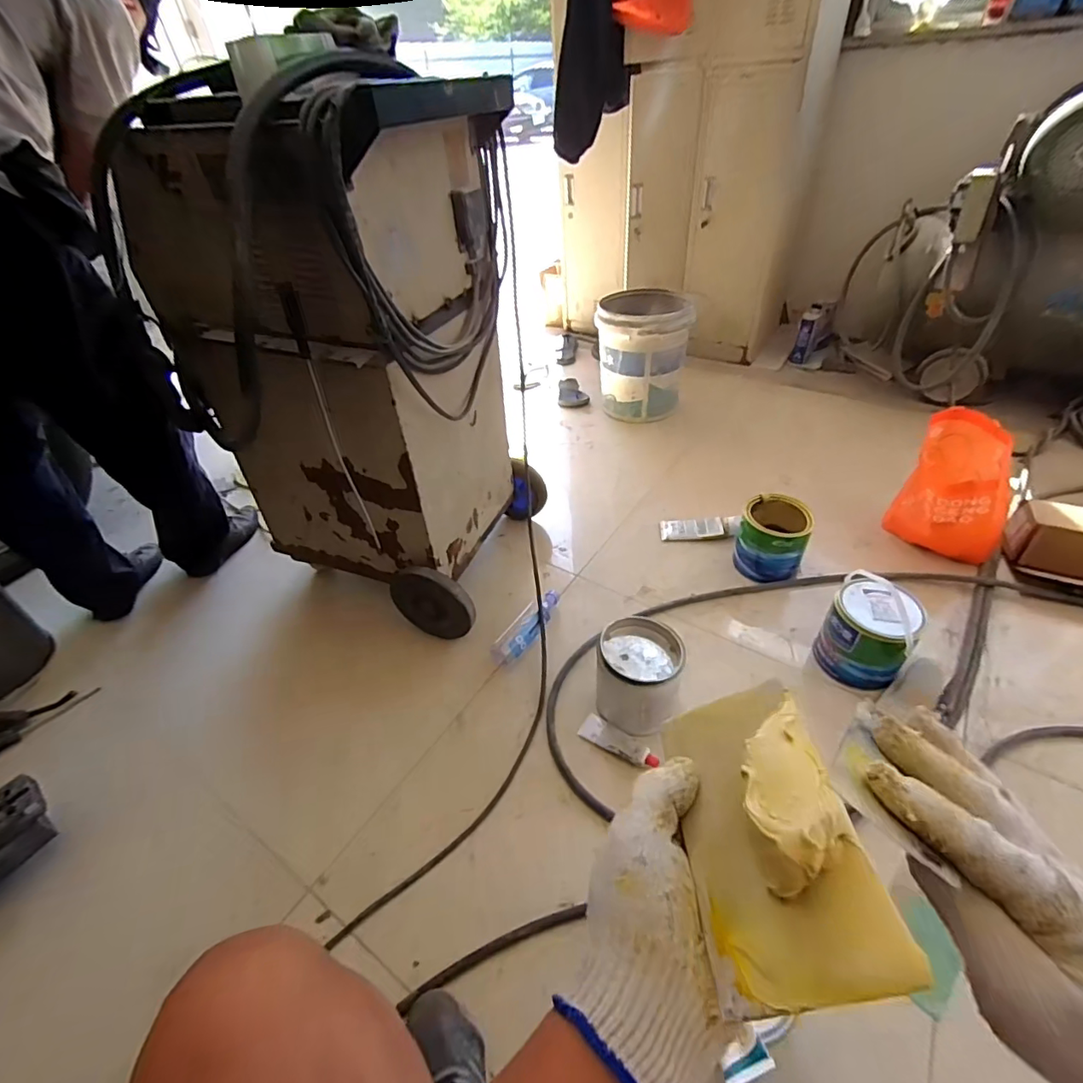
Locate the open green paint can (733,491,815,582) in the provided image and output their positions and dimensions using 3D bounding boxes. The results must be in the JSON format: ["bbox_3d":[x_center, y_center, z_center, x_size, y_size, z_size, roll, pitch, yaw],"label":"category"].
[{"bbox_3d":[0.543,-0.009,1.244,0.148,0.141,0.157,15,45,20],"label":"open green paint can"}]

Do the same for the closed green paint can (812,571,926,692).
[{"bbox_3d":[0.625,0.170,1.005,0.151,0.202,0.136,31,52,33],"label":"closed green paint can"}]

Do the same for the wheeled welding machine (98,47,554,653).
[{"bbox_3d":[-0.340,-0.334,1.043,0.547,0.850,0.547,18,46,24],"label":"wheeled welding machine"}]

